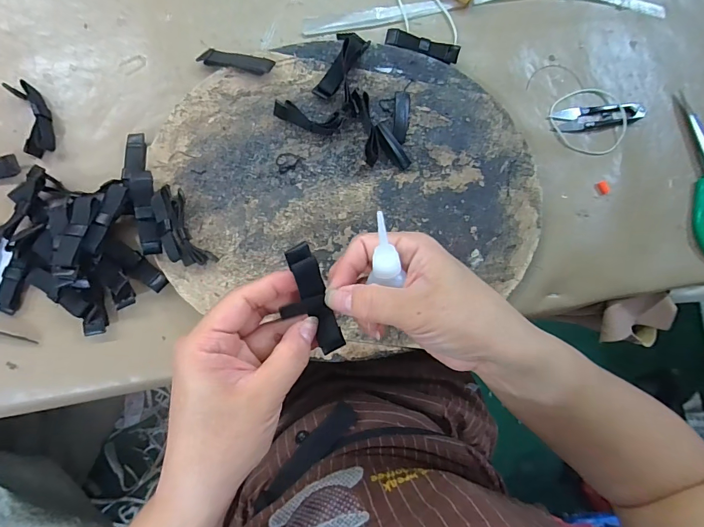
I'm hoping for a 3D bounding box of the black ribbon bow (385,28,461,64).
[{"bbox_3d":[0.069,-0.212,0.375,0.071,0.012,0.020,12,87,-6],"label":"black ribbon bow"}]

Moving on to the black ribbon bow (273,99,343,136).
[{"bbox_3d":[-0.039,-0.128,0.343,0.059,0.015,0.016,10,88,-6],"label":"black ribbon bow"}]

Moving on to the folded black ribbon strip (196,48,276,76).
[{"bbox_3d":[-0.104,-0.180,0.348,0.068,0.005,0.016,12,87,7],"label":"folded black ribbon strip"}]

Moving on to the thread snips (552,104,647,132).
[{"bbox_3d":[0.253,-0.151,0.397,0.093,0.010,0.023,-8,90,-7],"label":"thread snips"}]

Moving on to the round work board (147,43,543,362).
[{"bbox_3d":[0.006,-0.057,0.356,0.331,0.020,0.271,-8,90,-7],"label":"round work board"}]

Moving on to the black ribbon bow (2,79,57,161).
[{"bbox_3d":[-0.272,-0.122,0.332,0.022,0.019,0.057,-11,90,-7],"label":"black ribbon bow"}]

